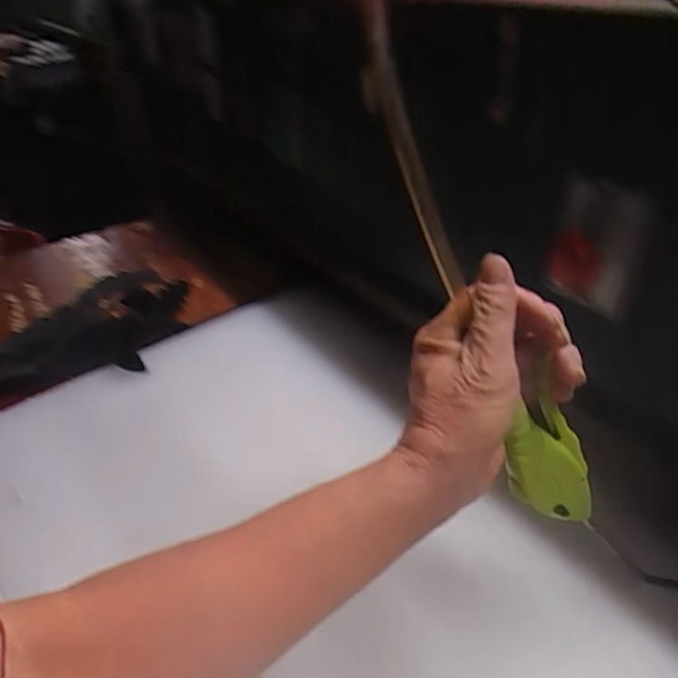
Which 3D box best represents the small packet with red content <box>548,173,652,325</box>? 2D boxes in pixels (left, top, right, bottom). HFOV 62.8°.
[{"bbox_3d":[0.178,-0.063,0.382,0.009,0.086,0.062,-23,40,-27],"label":"small packet with red content"}]

